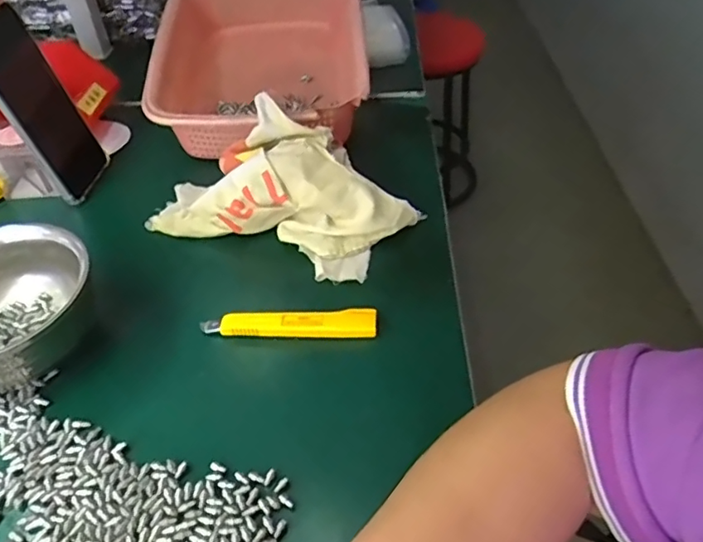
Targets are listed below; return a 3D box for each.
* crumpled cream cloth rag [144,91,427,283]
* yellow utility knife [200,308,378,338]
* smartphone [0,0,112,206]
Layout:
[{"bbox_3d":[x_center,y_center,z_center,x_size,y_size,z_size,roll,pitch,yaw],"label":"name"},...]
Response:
[{"bbox_3d":[-0.059,-0.077,0.481,0.219,0.069,0.119,17,48,20],"label":"crumpled cream cloth rag"},{"bbox_3d":[-0.045,0.038,0.413,0.126,0.007,0.020,-1,44,3],"label":"yellow utility knife"},{"bbox_3d":[-0.275,-0.149,0.511,0.011,0.165,0.085,-3,44,15],"label":"smartphone"}]

